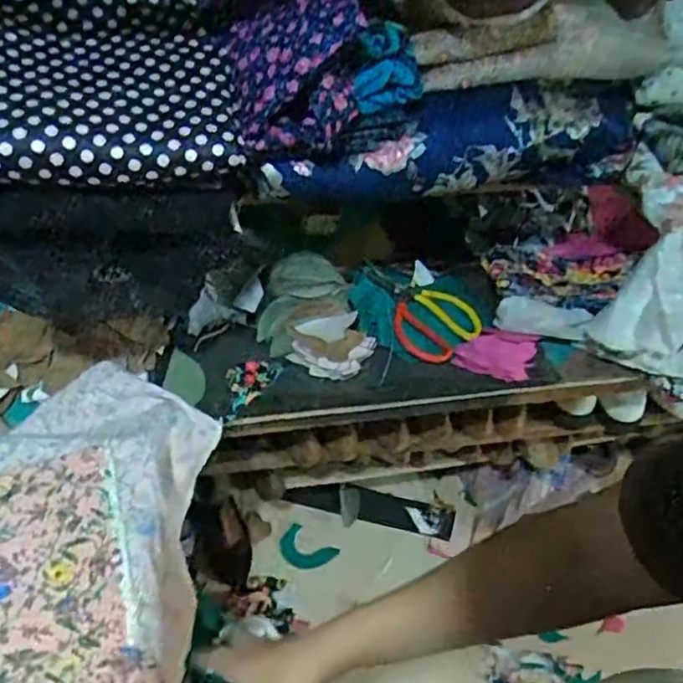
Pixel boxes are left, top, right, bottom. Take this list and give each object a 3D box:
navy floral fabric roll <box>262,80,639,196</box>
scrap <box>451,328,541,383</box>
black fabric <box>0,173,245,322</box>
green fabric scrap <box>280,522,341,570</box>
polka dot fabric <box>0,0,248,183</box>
[{"bbox_3d":[0.126,-0.217,0.724,0.400,0.101,0.082,-8,50,-5],"label":"navy floral fabric roll"},{"bbox_3d":[0.210,0.014,0.902,0.109,0.009,0.077,16,64,0],"label":"scrap"},{"bbox_3d":[-0.233,-0.092,0.650,0.262,0.176,0.029,-11,51,-8],"label":"black fabric"},{"bbox_3d":[-0.070,0.429,1.356,0.112,0.006,0.075,31,64,3],"label":"green fabric scrap"},{"bbox_3d":[-0.225,-0.254,0.631,0.231,0.079,0.240,-9,50,-6],"label":"polka dot fabric"}]

